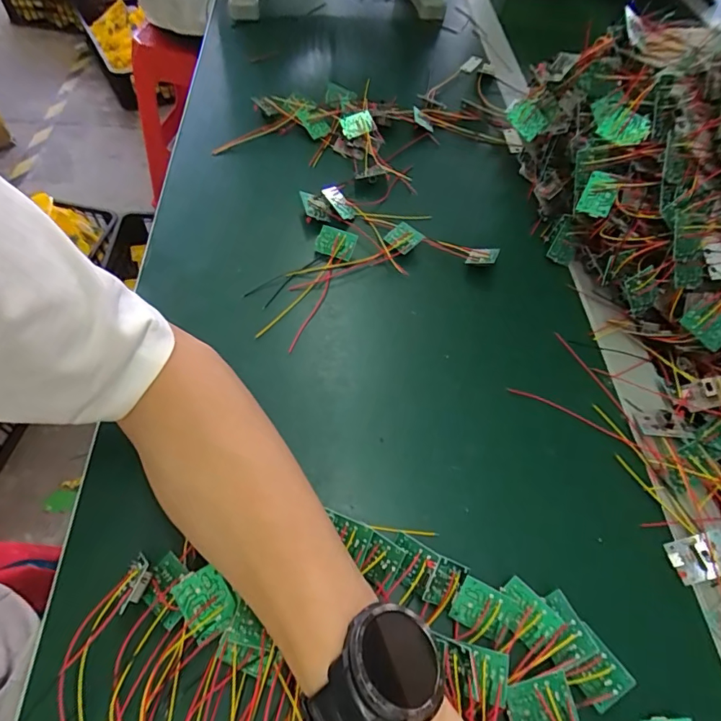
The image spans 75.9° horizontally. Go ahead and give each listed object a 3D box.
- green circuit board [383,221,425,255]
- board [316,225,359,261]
[{"bbox_3d":[0.038,-0.115,0.435,0.026,0.005,0.038,-47,53,4],"label":"green circuit board"},{"bbox_3d":[-0.023,-0.108,0.425,0.036,0.005,0.026,19,93,14],"label":"board"}]

